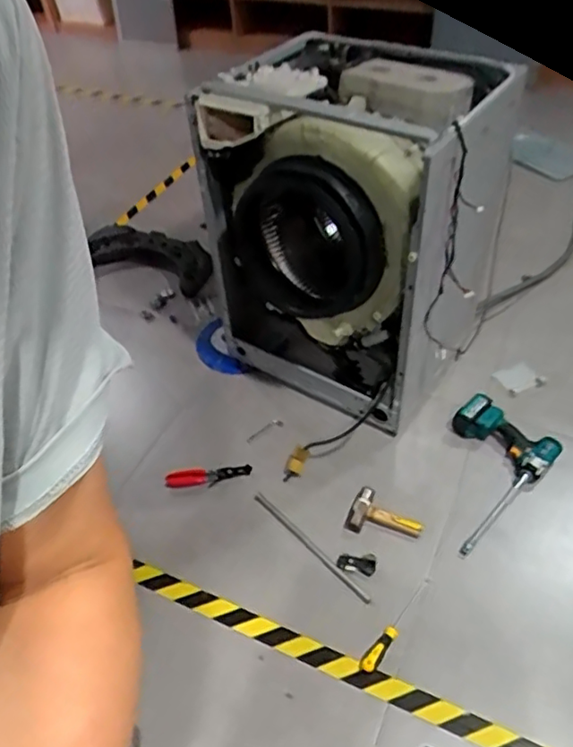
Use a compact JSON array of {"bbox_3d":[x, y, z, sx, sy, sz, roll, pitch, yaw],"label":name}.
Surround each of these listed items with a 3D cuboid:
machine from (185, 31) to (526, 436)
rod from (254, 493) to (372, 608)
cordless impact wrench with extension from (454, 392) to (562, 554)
[{"bbox_3d":[0.171,-0.353,1.619,0.691,0.822,0.531,21,51,23],"label":"machine"},{"bbox_3d":[0.056,0.414,1.437,0.022,0.014,0.385,-35,53,-26],"label":"rod"},{"bbox_3d":[0.476,0.236,1.502,0.380,0.097,0.263,-36,54,-27],"label":"cordless impact wrench with extension"}]

